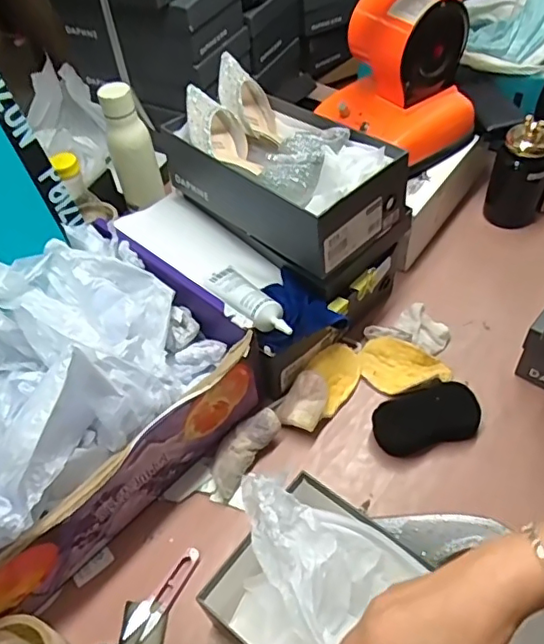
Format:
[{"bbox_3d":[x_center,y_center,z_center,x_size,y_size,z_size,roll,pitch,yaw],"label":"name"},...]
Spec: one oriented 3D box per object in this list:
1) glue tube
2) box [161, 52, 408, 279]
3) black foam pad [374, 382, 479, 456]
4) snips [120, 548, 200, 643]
[{"bbox_3d":[-0.031,-0.030,0.692,0.050,0.025,0.176,-29,39,-17],"label":"glue tube"},{"bbox_3d":[0.008,-0.201,0.736,0.303,0.112,0.169,34,61,29],"label":"box"},{"bbox_3d":[0.185,0.117,0.689,0.126,0.035,0.069,-17,51,-9],"label":"black foam pad"},{"bbox_3d":[-0.112,0.283,0.595,0.027,0.006,0.104,28,58,25],"label":"snips"}]

